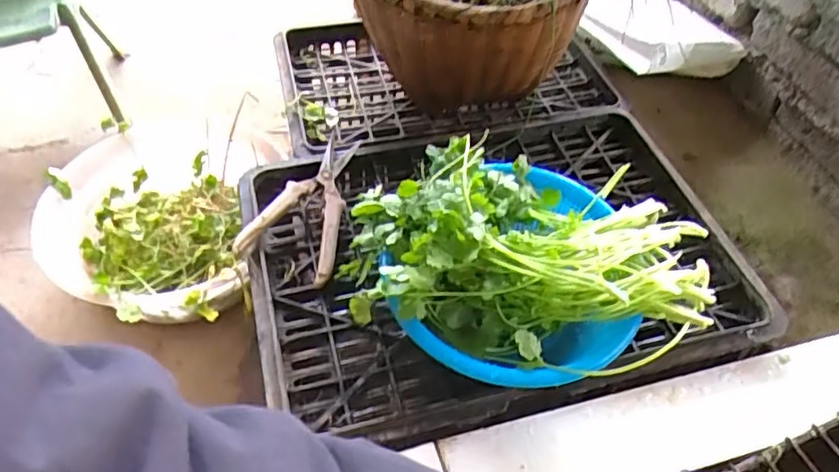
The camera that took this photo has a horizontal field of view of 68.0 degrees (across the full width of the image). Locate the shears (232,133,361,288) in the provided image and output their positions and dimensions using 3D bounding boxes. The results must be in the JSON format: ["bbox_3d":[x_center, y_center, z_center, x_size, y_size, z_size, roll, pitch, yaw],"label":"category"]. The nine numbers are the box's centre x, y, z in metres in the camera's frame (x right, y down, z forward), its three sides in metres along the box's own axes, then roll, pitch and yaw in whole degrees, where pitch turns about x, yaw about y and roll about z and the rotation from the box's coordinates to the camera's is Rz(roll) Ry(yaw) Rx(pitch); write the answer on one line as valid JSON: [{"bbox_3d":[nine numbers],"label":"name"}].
[{"bbox_3d":[-0.113,-0.037,0.648,0.091,0.039,0.188,10,49,8],"label":"shears"}]

